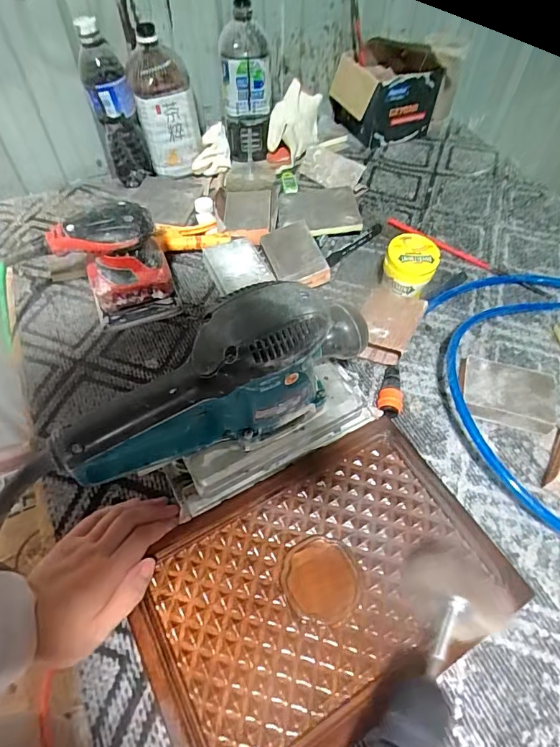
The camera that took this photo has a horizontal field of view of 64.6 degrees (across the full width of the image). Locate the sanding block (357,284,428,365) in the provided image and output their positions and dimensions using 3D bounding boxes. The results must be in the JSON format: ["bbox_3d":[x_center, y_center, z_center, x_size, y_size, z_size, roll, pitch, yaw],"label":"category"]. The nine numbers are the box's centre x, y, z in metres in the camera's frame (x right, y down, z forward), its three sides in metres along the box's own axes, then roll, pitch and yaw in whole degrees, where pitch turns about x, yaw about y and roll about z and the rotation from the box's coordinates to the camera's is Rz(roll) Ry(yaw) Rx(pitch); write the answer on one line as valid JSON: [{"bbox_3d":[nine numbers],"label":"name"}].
[{"bbox_3d":[0.132,-0.061,0.553,0.069,0.039,0.098,25,59,15],"label":"sanding block"}]

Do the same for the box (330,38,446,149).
[{"bbox_3d":[0.181,-0.501,0.793,0.156,0.126,0.134,-19,58,-14],"label":"box"}]

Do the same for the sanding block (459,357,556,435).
[{"bbox_3d":[0.254,0.024,0.503,0.101,0.030,0.070,15,57,9],"label":"sanding block"}]

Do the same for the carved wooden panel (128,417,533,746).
[{"bbox_3d":[0.034,0.178,0.393,0.308,0.014,0.201,-27,60,-18],"label":"carved wooden panel"}]

